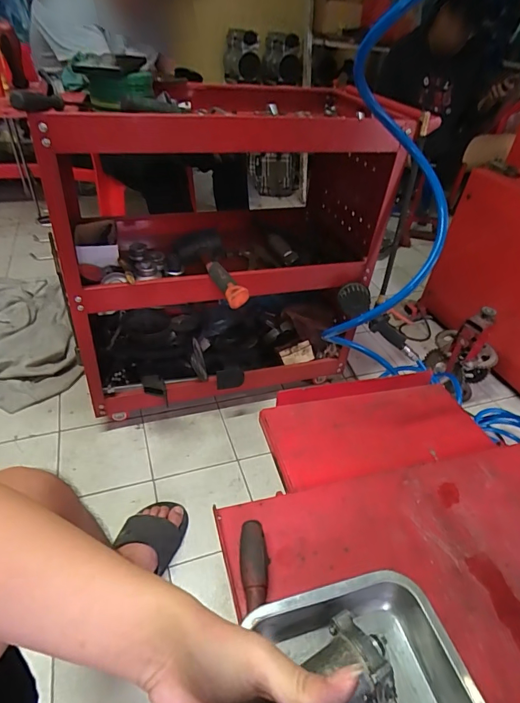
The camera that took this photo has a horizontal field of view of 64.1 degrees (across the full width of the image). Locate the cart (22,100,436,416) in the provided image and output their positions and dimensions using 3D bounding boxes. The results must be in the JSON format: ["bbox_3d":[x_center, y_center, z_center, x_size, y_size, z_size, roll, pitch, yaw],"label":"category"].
[{"bbox_3d":[-0.105,-0.269,1.053,0.718,0.654,0.551,-12,43,-21],"label":"cart"}]

